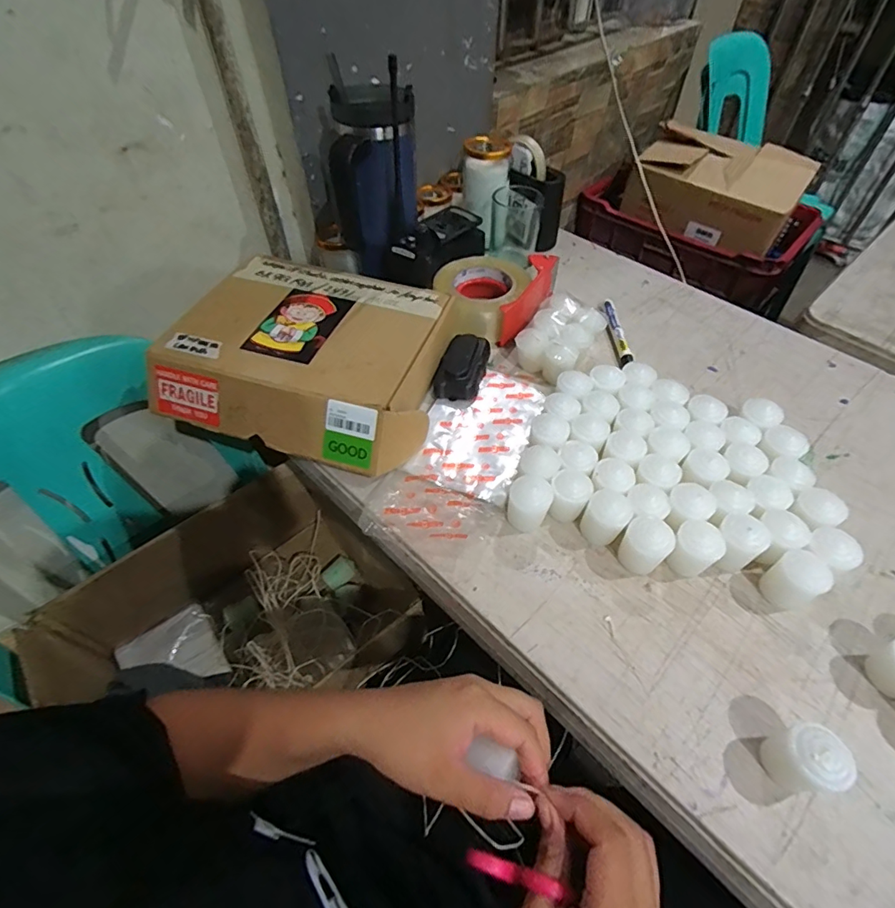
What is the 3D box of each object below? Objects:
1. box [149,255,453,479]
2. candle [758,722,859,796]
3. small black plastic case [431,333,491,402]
[{"bbox_3d":[-0.145,-0.115,0.532,0.279,0.063,0.233,14,53,12],"label":"box"},{"bbox_3d":[0.237,0.204,0.321,0.032,0.049,0.036,-12,52,-10],"label":"candle"},{"bbox_3d":[0.018,-0.108,0.569,0.052,0.028,0.107,12,52,10],"label":"small black plastic case"}]

